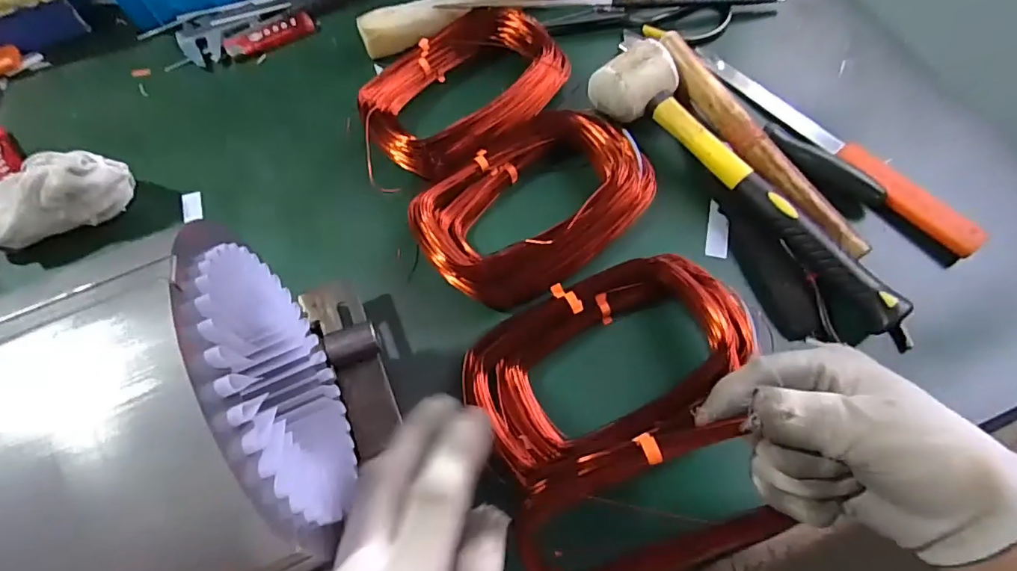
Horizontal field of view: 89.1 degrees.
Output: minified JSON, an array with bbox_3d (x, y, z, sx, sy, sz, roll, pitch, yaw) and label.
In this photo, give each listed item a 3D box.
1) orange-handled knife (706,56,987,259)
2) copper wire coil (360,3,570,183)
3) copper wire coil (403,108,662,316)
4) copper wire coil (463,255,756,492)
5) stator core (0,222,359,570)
[{"bbox_3d":[0.267,-0.119,0.429,0.033,0.027,0.255,-31,62,-11],"label":"orange-handled knife"},{"bbox_3d":[-0.041,-0.159,0.441,0.185,0.049,0.124,-34,70,-13],"label":"copper wire coil"},{"bbox_3d":[0.025,-0.068,0.388,0.185,0.041,0.123,-42,72,-15],"label":"copper wire coil"},{"bbox_3d":[0.071,0.053,0.342,0.194,0.046,0.126,-16,72,-7],"label":"copper wire coil"},{"bbox_3d":[-0.143,0.066,0.220,0.108,0.126,0.132,-22,68,-8],"label":"stator core"}]

